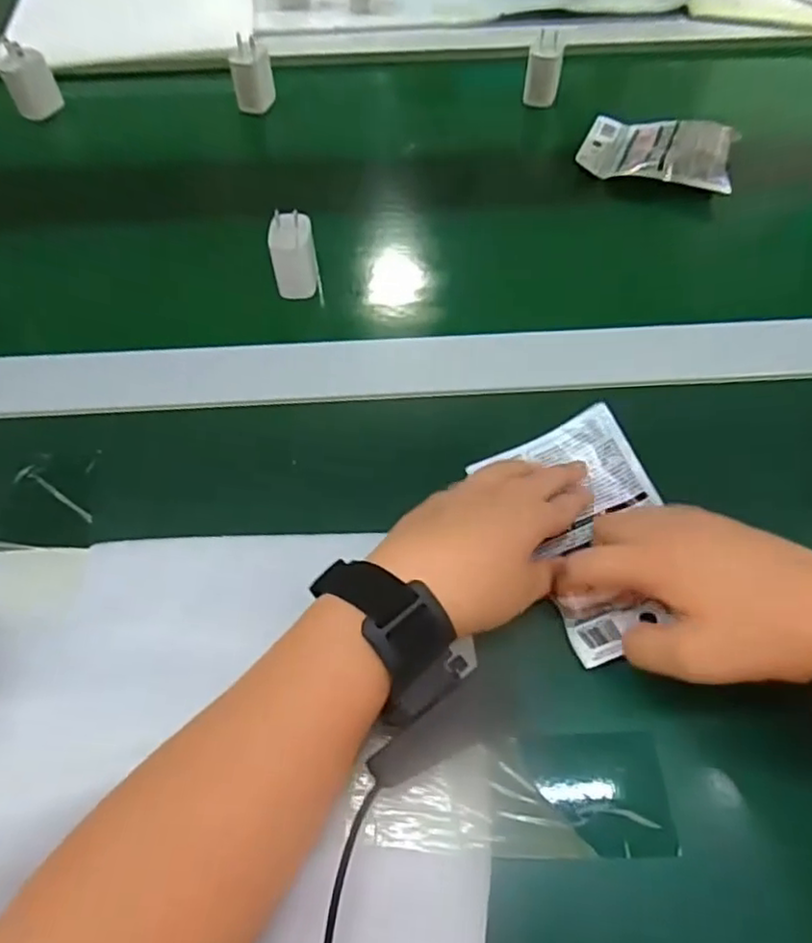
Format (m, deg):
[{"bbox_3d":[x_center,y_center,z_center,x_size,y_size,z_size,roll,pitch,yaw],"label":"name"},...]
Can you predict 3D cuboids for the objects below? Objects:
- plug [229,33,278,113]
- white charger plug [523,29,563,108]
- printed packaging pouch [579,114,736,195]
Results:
[{"bbox_3d":[-0.148,-0.383,0.627,0.035,0.059,0.030,-4,58,-1],"label":"plug"},{"bbox_3d":[0.134,-0.388,0.629,0.032,0.057,0.022,7,59,5],"label":"white charger plug"},{"bbox_3d":[0.227,-0.292,0.580,0.126,0.028,0.089,17,60,11],"label":"printed packaging pouch"}]

